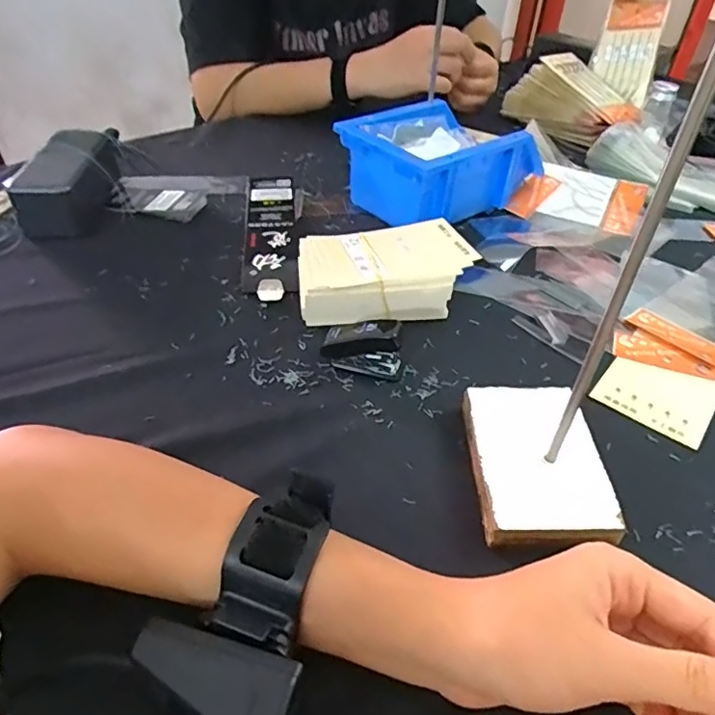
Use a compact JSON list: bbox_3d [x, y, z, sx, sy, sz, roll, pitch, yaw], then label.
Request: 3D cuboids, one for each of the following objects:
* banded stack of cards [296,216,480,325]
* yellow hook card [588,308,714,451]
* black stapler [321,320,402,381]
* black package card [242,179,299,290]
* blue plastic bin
[{"bbox_3d":[0.020,-0.065,0.435,0.134,0.043,0.080,-7,42,-11],"label":"banded stack of cards"},{"bbox_3d":[0.219,0.010,0.392,0.077,0.005,0.118,30,48,27],"label":"yellow hook card"},{"bbox_3d":[0.004,-0.008,0.374,0.054,0.037,0.018,13,42,11],"label":"black stapler"},{"bbox_3d":[-0.082,-0.123,0.515,0.047,0.008,0.194,-3,42,-7],"label":"black package card"},{"bbox_3d":[0.081,-0.196,0.552,0.165,0.075,0.123,-28,50,-30],"label":"blue plastic bin"}]

